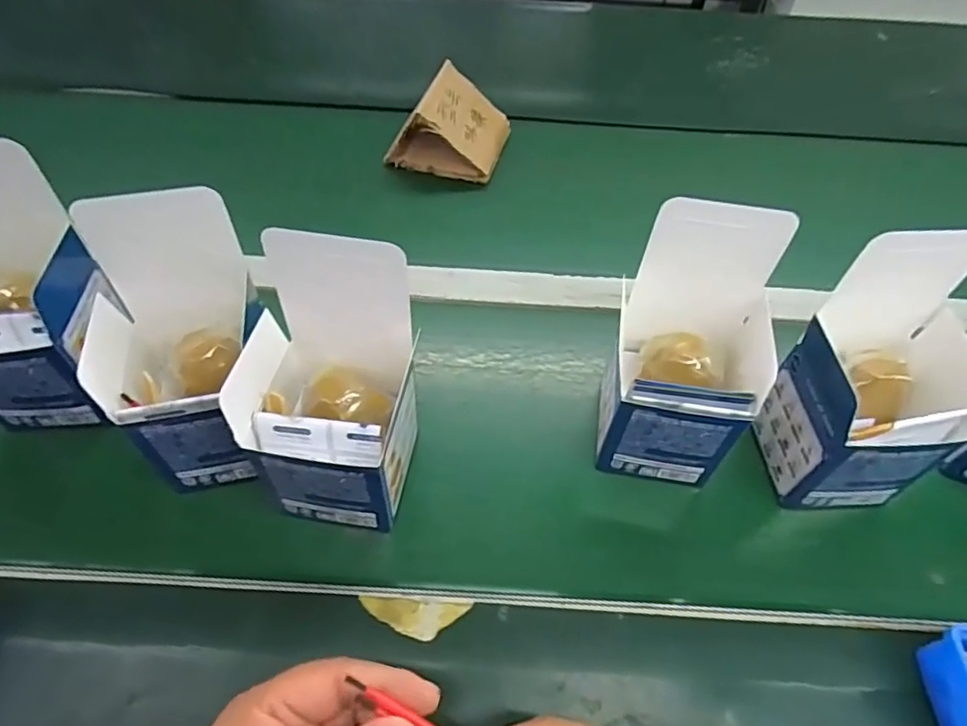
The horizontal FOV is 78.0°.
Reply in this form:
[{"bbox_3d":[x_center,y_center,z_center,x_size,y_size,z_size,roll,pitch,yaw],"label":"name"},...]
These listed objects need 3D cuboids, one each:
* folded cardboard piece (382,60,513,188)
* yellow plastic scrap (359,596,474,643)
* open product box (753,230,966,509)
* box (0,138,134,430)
[{"bbox_3d":[-0.034,-0.256,0.634,0.105,0.074,0.100,17,54,16],"label":"folded cardboard piece"},{"bbox_3d":[-0.043,0.160,0.373,0.067,0.004,0.025,-1,51,3],"label":"yellow plastic scrap"},{"bbox_3d":[0.255,0.014,0.381,0.095,0.168,0.085,-5,51,-1],"label":"open product box"},{"bbox_3d":[-0.312,-0.042,0.400,0.110,0.171,0.087,-10,51,-5],"label":"box"}]

